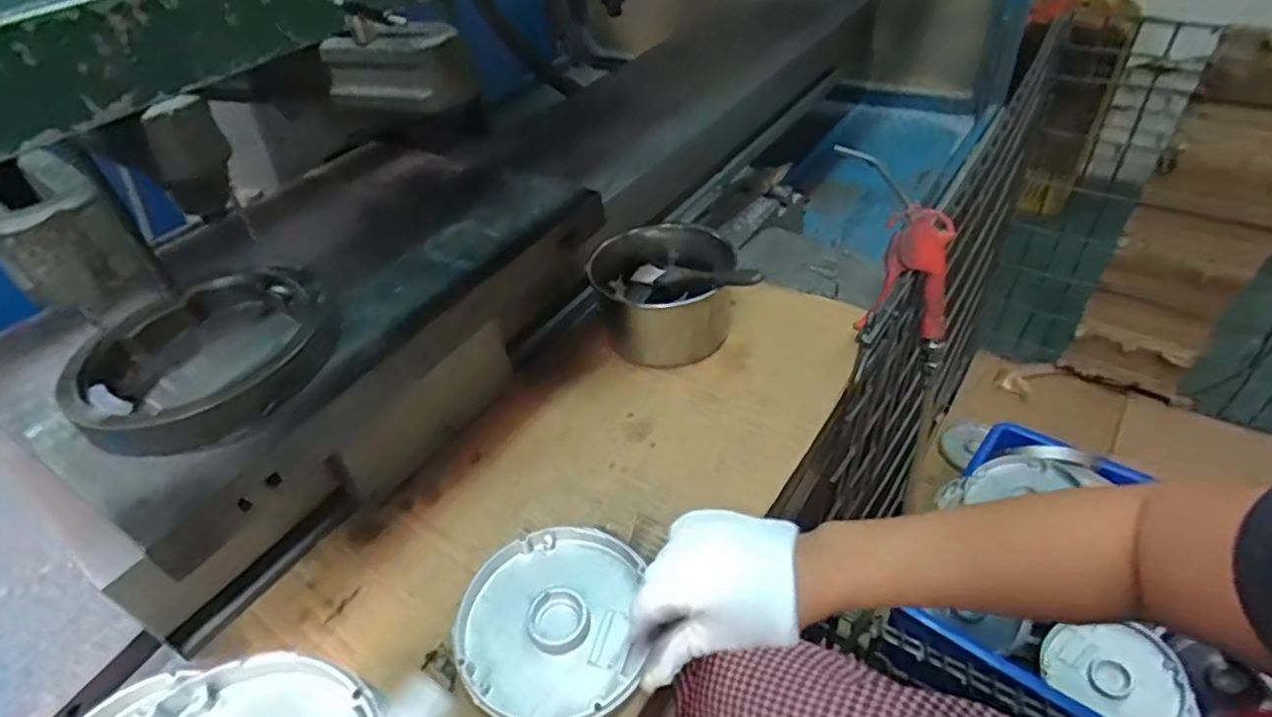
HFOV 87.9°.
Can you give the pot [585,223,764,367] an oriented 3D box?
[{"bbox_3d":[0.030,-0.068,0.678,0.137,0.106,0.142,-4,41,3],"label":"pot"}]

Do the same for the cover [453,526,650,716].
[{"bbox_3d":[-0.062,0.184,0.460,0.121,0.017,0.138,-1,41,6],"label":"cover"}]

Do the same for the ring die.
[{"bbox_3d":[-0.296,-0.006,0.455,0.159,0.036,0.163,-32,47,-26],"label":"ring die"}]

